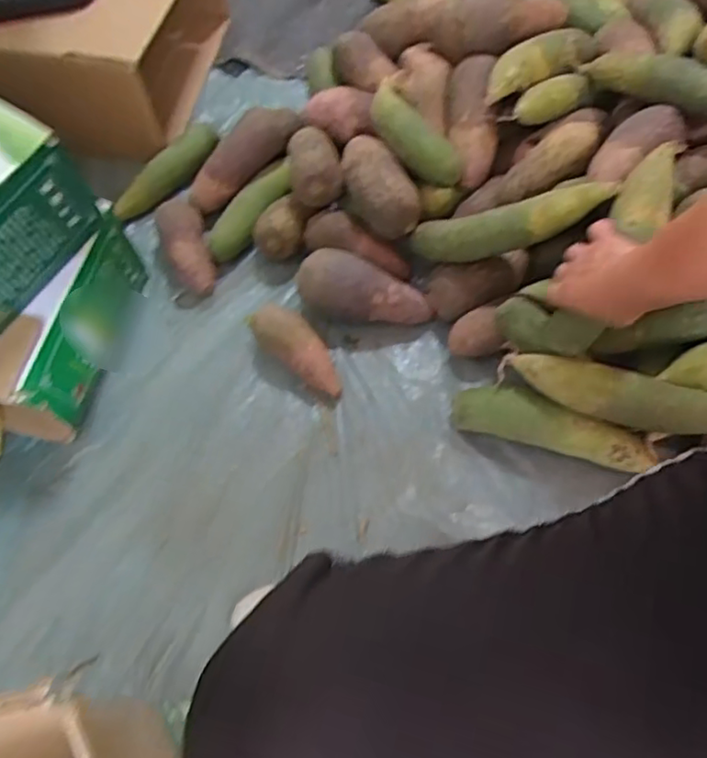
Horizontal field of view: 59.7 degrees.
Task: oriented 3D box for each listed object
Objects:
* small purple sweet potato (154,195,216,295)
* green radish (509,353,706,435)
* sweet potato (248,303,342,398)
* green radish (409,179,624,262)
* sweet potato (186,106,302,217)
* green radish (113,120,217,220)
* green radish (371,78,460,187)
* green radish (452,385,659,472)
[{"bbox_3d":[-0.225,-0.177,0.822,0.061,0.048,0.139,-17,64,-7],"label":"small purple sweet potato"},{"bbox_3d":[0.276,0.020,0.653,0.210,0.057,0.053,12,64,8],"label":"green radish"},{"bbox_3d":[-0.066,-0.036,0.749,0.145,0.047,0.050,43,72,7],"label":"sweet potato"},{"bbox_3d":[0.174,-0.177,0.709,0.233,0.044,0.048,-10,59,30],"label":"green radish"},{"bbox_3d":[-0.155,-0.310,0.853,0.201,0.061,0.051,-45,70,-2],"label":"sweet potato"},{"bbox_3d":[-0.266,-0.295,0.879,0.181,0.040,0.040,-45,70,-3],"label":"green radish"},{"bbox_3d":[0.068,-0.311,0.790,0.071,0.047,0.168,-35,67,-15],"label":"green radish"},{"bbox_3d":[0.222,0.056,0.692,0.216,0.066,0.048,15,65,9],"label":"green radish"}]

